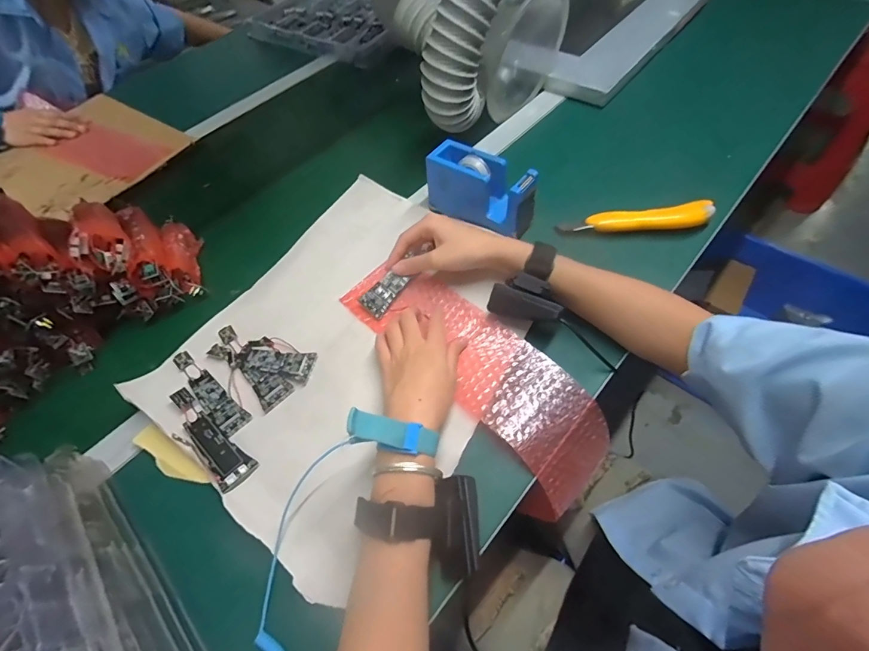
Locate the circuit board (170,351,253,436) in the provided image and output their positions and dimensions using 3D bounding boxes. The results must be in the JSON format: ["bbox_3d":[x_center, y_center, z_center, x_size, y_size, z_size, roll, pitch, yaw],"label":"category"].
[{"bbox_3d":[-0.233,0.068,0.407,0.116,0.012,0.026,34,67,23],"label":"circuit board"}]

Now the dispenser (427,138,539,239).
[{"bbox_3d":[0.058,-0.165,0.482,0.139,0.069,0.043,29,65,21],"label":"dispenser"}]

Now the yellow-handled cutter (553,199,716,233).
[{"bbox_3d":[0.238,-0.125,0.471,0.176,0.015,0.030,-5,57,2],"label":"yellow-handled cutter"}]

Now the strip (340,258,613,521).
[{"bbox_3d":[0.036,0.038,0.414,0.106,0.054,0.316,-38,65,-18],"label":"strip"}]

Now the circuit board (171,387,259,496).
[{"bbox_3d":[-0.215,0.105,0.372,0.114,0.013,0.032,33,66,23],"label":"circuit board"}]

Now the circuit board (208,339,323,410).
[{"bbox_3d":[-0.194,0.039,0.418,0.032,0.005,0.114,-41,63,-19],"label":"circuit board"}]

